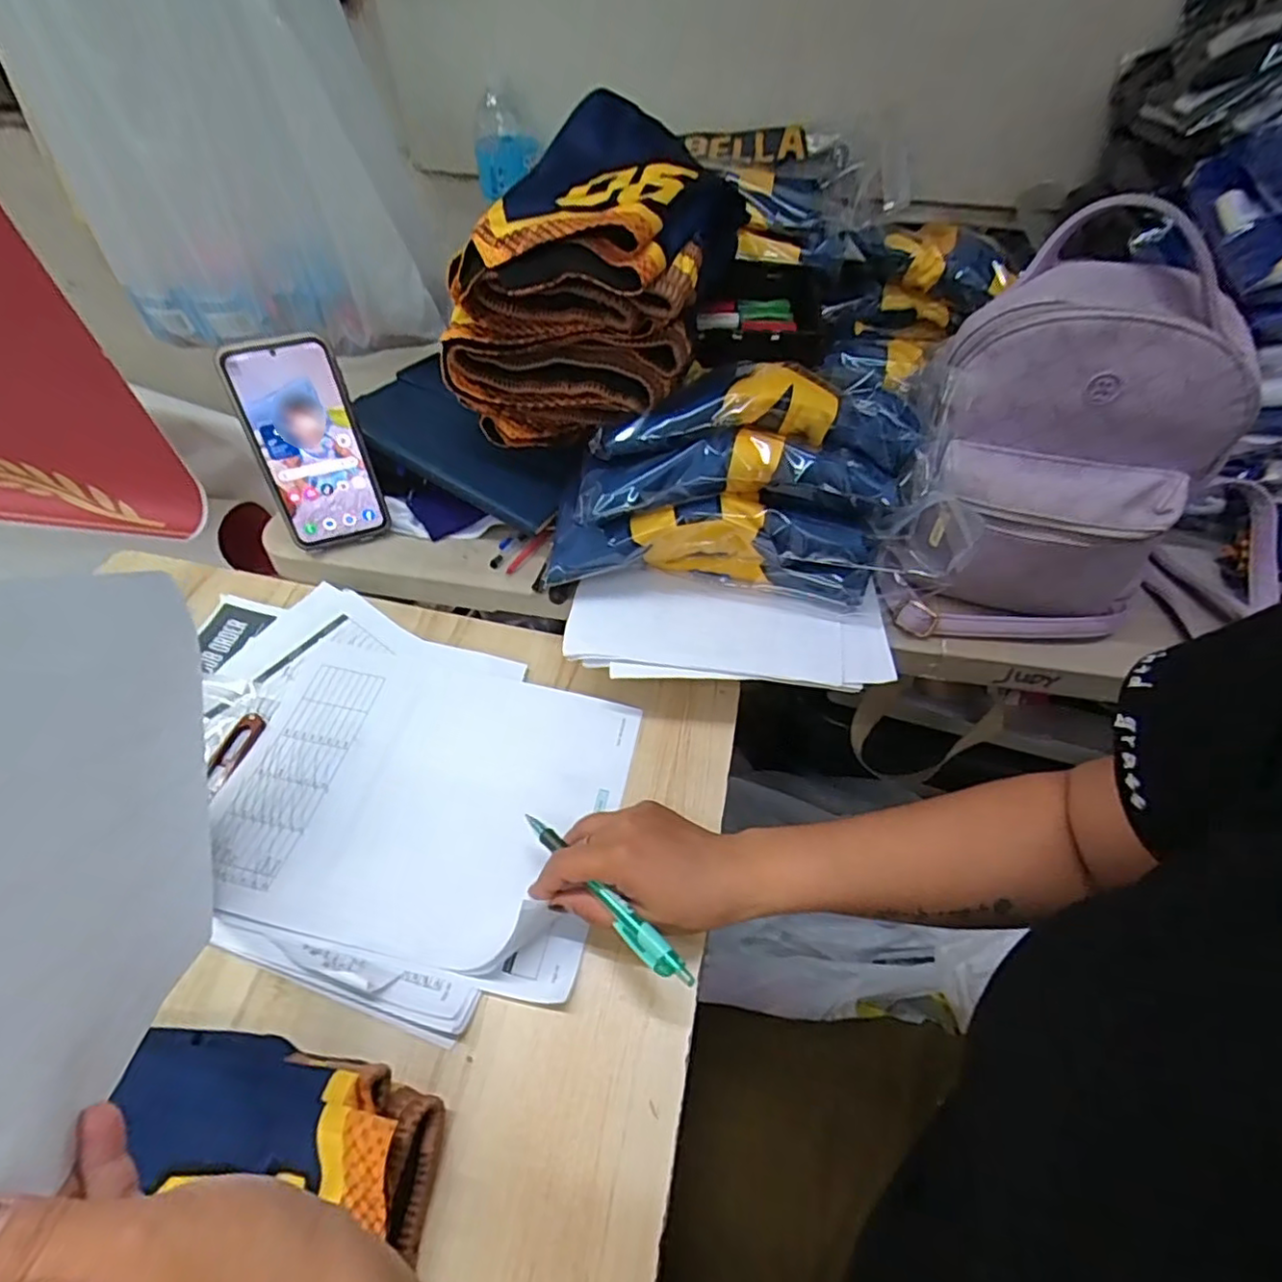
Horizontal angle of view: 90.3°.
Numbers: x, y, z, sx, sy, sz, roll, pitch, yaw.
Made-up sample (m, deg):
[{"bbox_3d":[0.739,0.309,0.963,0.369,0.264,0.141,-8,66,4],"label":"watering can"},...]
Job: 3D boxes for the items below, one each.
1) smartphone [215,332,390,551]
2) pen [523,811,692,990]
[{"bbox_3d":[-0.274,-0.159,0.527,0.082,0.165,0.008,-17,34,-14],"label":"smartphone"},{"bbox_3d":[-0.024,0.150,0.380,0.016,0.008,0.141,-37,55,-26],"label":"pen"}]

